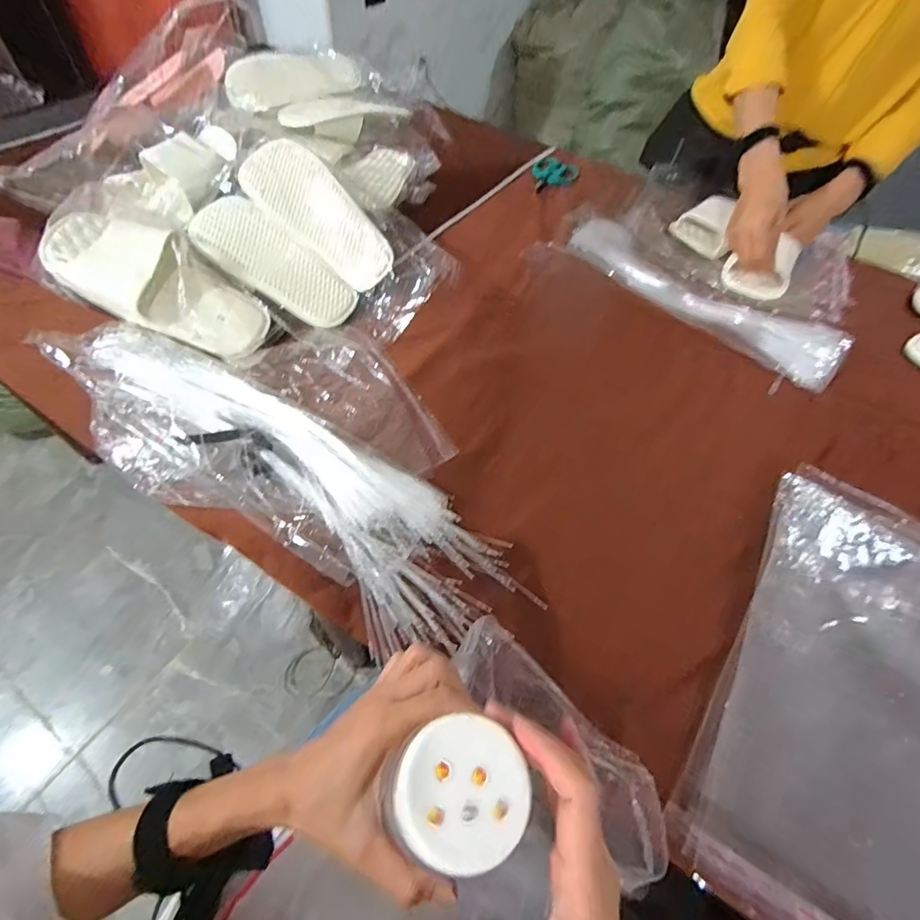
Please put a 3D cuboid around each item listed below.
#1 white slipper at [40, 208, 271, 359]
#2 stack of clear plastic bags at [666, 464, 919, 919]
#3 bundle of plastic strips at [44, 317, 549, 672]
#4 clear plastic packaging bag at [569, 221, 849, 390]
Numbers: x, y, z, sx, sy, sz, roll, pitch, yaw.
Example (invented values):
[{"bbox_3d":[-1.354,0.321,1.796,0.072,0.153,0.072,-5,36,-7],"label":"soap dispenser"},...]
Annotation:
[{"bbox_3d":[-0.375,-0.227,0.574,0.288,0.072,0.118,28,58,-5],"label":"white slipper"},{"bbox_3d":[0.381,0.219,0.385,0.300,0.034,0.387,31,60,15],"label":"stack of clear plastic bags"},{"bbox_3d":[-0.201,0.008,0.487,0.561,0.037,0.163,30,60,14],"label":"bundle of plastic strips"},{"bbox_3d":[0.354,-0.253,0.701,0.429,0.029,0.126,37,62,18],"label":"clear plastic packaging bag"}]

